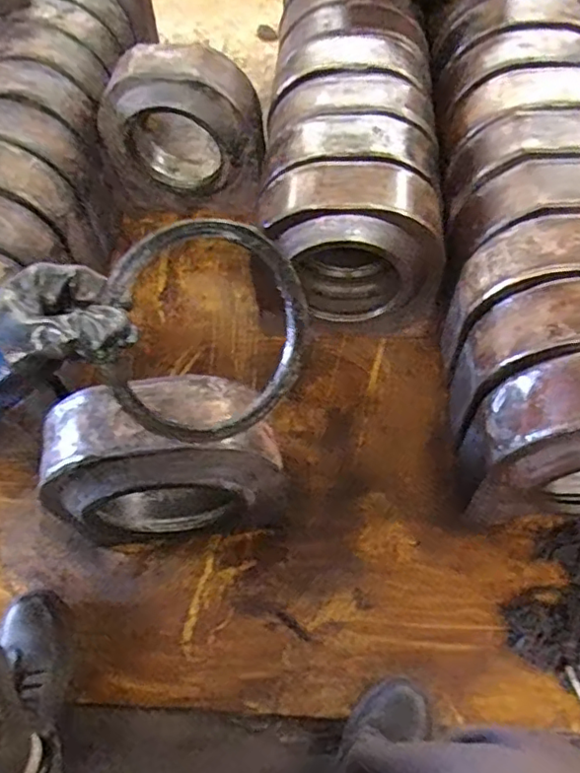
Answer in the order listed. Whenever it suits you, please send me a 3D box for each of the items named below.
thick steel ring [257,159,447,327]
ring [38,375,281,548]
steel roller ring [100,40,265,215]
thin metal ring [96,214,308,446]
[{"bbox_3d":[0.092,-0.208,0.919,0.274,0.265,0.128,1,59,5],"label":"thick steel ring"},{"bbox_3d":[-0.147,0.118,0.766,0.257,0.314,0.112,-10,59,-1],"label":"ring"},{"bbox_3d":[-0.200,-0.467,1.120,0.297,0.306,0.130,2,59,6],"label":"steel roller ring"},{"bbox_3d":[-0.072,-0.049,0.529,0.201,0.197,0.021,-49,33,-16],"label":"thin metal ring"}]

